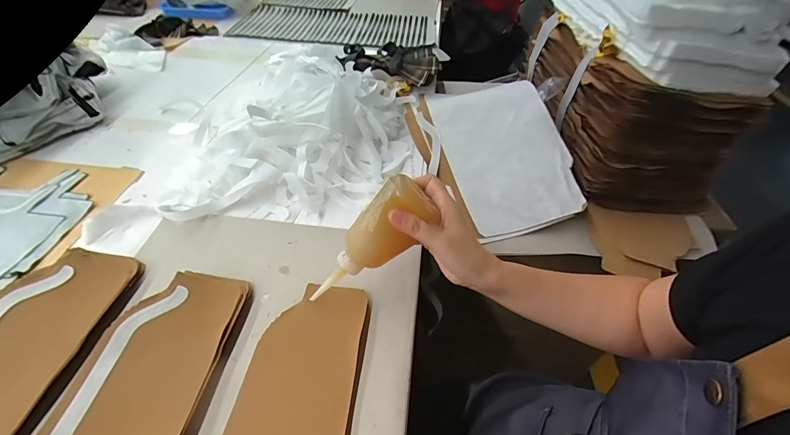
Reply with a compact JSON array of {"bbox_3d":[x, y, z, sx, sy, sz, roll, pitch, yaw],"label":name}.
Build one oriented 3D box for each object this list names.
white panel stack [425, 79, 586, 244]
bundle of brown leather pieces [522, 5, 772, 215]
[{"bbox_3d":[0.171,-0.122,0.594,0.172,0.032,0.312,-20,65,7],"label":"white panel stack"},{"bbox_3d":[0.389,-0.223,0.650,0.229,0.192,0.411,4,46,1],"label":"bundle of brown leather pieces"}]

